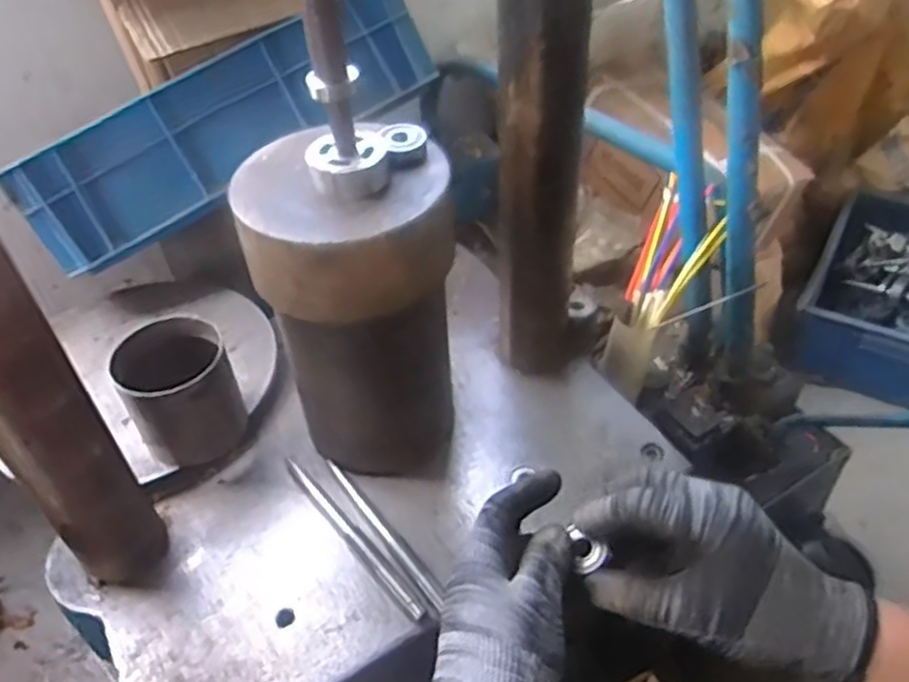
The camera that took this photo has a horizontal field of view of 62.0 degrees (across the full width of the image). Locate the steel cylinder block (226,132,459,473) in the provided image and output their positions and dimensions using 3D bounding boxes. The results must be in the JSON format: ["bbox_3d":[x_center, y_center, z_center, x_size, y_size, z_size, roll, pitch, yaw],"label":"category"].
[{"bbox_3d":[-0.067,-0.015,0.588,0.139,0.253,0.129,-6,44,-2],"label":"steel cylinder block"}]

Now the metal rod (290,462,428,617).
[{"bbox_3d":[-0.081,0.150,0.593,0.014,0.007,0.179,-32,50,-26],"label":"metal rod"}]

